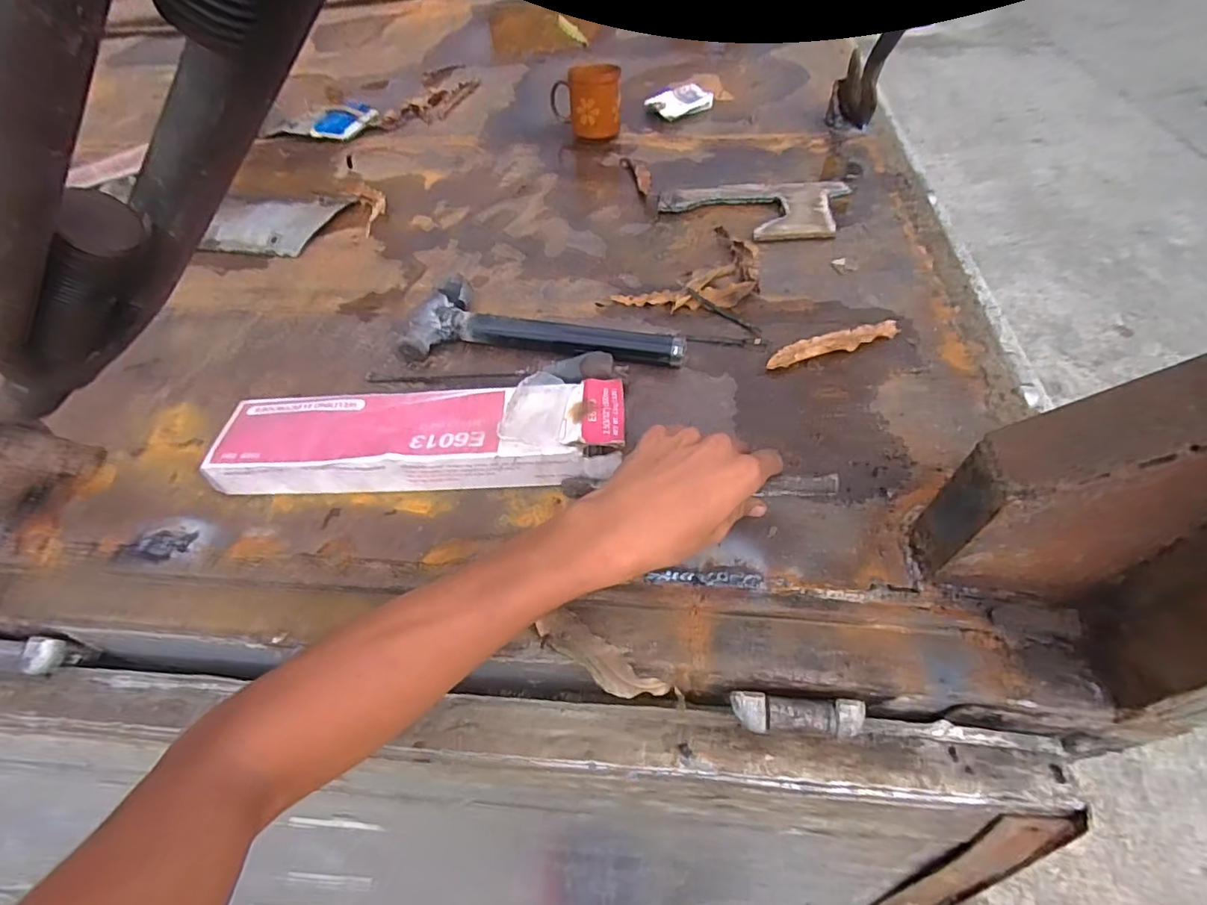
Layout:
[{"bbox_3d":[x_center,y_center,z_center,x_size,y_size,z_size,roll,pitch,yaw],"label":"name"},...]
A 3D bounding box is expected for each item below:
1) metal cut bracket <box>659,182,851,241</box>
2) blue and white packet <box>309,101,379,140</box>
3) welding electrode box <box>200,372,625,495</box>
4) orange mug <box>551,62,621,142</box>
[{"bbox_3d":[0.186,-0.295,0.670,0.230,0.011,0.128,1,54,4],"label":"metal cut bracket"},{"bbox_3d":[-0.412,-0.528,0.879,0.062,0.025,0.111,22,58,18],"label":"blue and white packet"},{"bbox_3d":[-0.153,-0.013,0.458,0.337,0.045,0.080,-2,54,2],"label":"welding electrode box"},{"bbox_3d":[-0.024,-0.495,0.785,0.096,0.096,0.072,-7,54,-2],"label":"orange mug"}]

